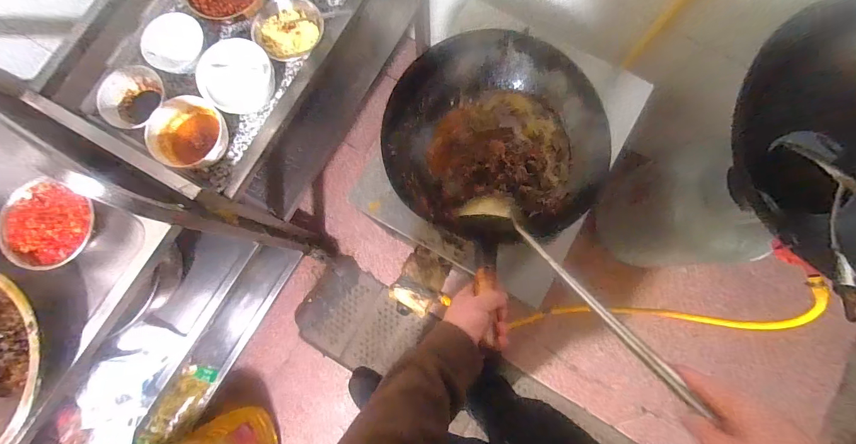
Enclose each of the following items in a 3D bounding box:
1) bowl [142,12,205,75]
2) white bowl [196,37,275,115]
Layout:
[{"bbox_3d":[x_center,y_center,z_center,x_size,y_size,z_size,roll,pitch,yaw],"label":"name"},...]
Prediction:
[{"bbox_3d":[-0.524,-0.370,0.760,0.124,0.052,0.097,-13,81,0],"label":"bowl"},{"bbox_3d":[-0.385,-0.294,0.749,0.141,0.066,0.124,-18,81,-1],"label":"white bowl"}]

